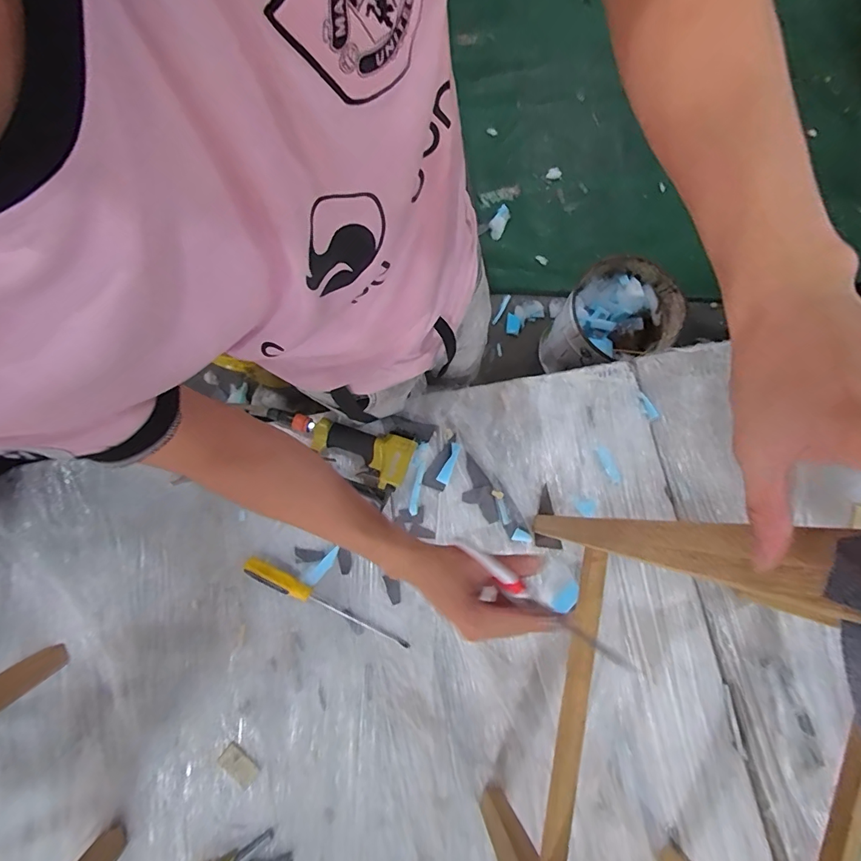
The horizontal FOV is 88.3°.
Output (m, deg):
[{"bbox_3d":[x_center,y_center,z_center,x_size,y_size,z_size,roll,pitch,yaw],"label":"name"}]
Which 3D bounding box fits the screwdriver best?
[{"bbox_3d":[-0.168,0.279,0.701,0.285,0.025,0.029,28,80,2],"label":"screwdriver"}]

